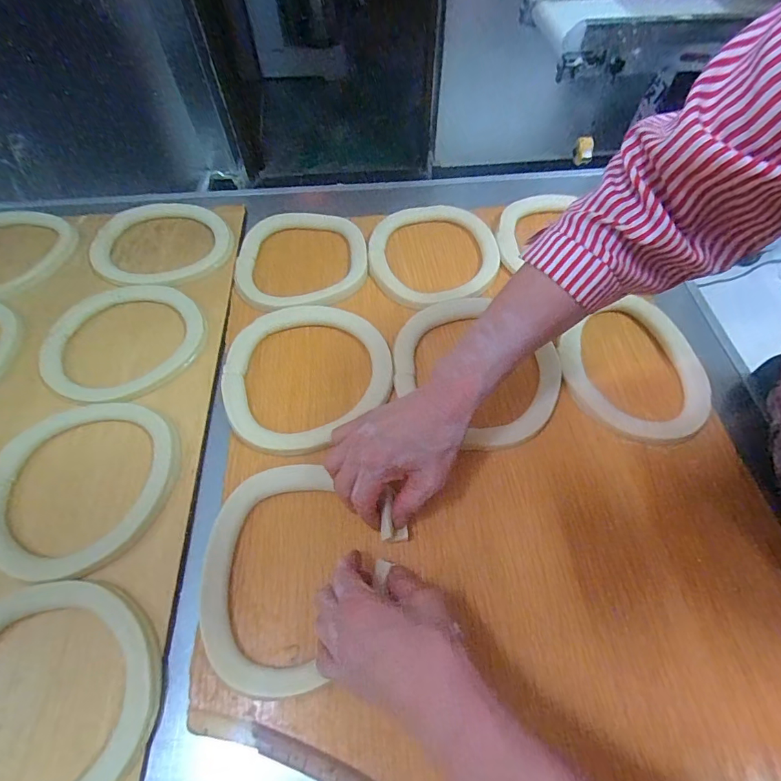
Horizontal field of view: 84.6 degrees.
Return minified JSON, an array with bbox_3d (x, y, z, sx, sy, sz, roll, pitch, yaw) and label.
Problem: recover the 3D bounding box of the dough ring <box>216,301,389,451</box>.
[{"bbox_3d":[-0.093,-0.023,0.463,0.182,0.011,0.172,0,59,1],"label":"dough ring"}]

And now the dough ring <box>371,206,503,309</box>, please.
[{"bbox_3d":[0.055,-0.175,0.559,0.166,0.017,0.183,1,59,2],"label":"dough ring"}]

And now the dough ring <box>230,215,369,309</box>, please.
[{"bbox_3d":[-0.116,-0.172,0.555,0.167,0.013,0.172,0,59,1],"label":"dough ring"}]

